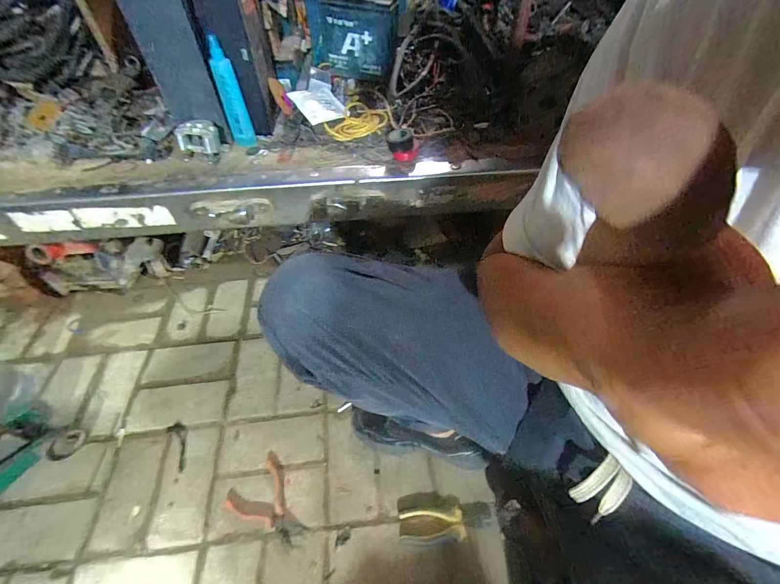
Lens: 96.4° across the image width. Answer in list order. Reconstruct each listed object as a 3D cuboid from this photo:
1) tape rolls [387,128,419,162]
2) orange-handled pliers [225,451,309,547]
[{"bbox_3d":[0.027,-0.308,0.726,0.062,0.043,0.062,3,50,1],"label":"tape rolls"},{"bbox_3d":[-0.210,0.370,0.605,0.140,0.012,0.102,38,59,26],"label":"orange-handled pliers"}]

